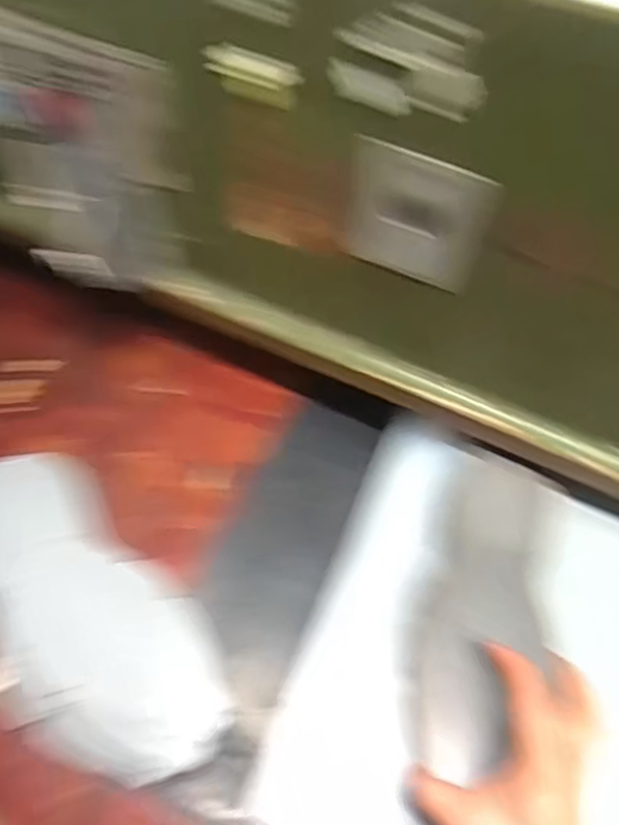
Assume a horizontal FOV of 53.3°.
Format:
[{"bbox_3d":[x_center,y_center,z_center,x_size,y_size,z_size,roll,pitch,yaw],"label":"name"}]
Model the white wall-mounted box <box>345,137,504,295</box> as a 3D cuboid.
[{"bbox_3d":[0.066,-0.121,0.385,0.087,0.086,0.009,17,55,9],"label":"white wall-mounted box"}]

